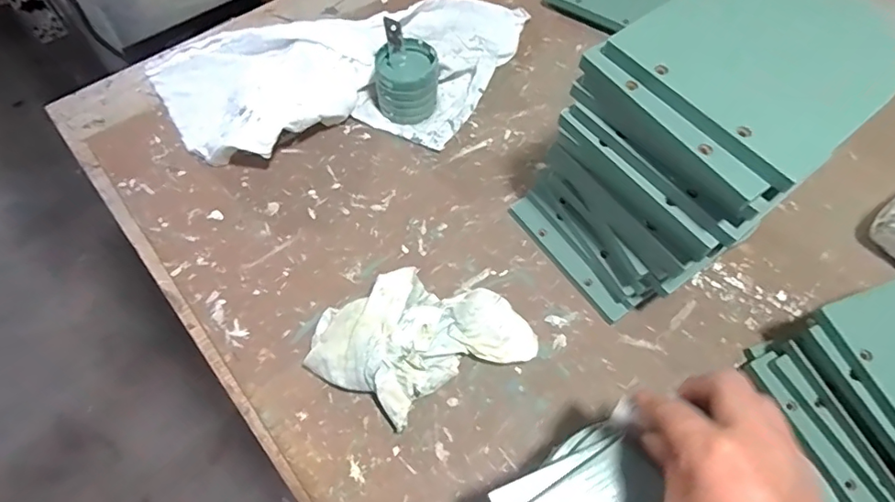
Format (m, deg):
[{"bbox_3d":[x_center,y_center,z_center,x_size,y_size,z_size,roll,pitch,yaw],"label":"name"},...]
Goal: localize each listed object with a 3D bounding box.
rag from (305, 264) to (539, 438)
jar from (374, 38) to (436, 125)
[{"bbox_3d":[-0.026,0.071,0.450,0.176,0.044,0.123,-26,67,-14],"label":"rag"},{"bbox_3d":[-0.043,-0.178,0.565,0.065,0.060,0.062,1,63,-2],"label":"jar"}]

